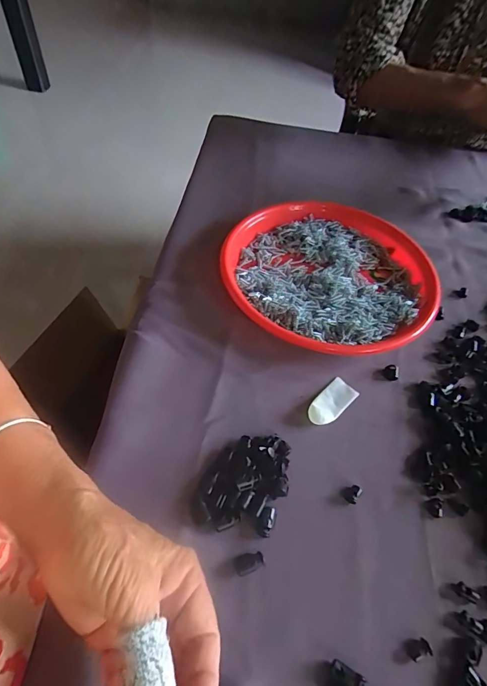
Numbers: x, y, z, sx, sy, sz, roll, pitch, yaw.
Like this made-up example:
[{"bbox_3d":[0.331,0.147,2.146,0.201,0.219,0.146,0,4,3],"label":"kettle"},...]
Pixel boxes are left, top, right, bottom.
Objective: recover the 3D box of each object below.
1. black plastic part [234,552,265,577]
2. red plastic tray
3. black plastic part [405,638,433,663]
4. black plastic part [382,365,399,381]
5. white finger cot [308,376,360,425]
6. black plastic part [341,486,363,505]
[{"bbox_3d":[0.004,0.156,0.284,0.020,0.004,0.013,-17,55,-15],"label":"black plastic part"},{"bbox_3d":[0.099,-0.079,0.455,0.231,0.034,0.226,-31,60,-24],"label":"red plastic tray"},{"bbox_3d":[0.114,0.199,0.260,0.015,0.004,0.011,-12,54,-12],"label":"black plastic part"},{"bbox_3d":[0.145,0.029,0.394,0.015,0.006,0.015,9,53,3],"label":"black plastic part"},{"bbox_3d":[0.081,0.054,0.366,0.026,0.007,0.055,39,60,24],"label":"white finger cot"},{"bbox_3d":[0.087,0.119,0.318,0.013,0.004,0.015,36,59,22],"label":"black plastic part"}]

